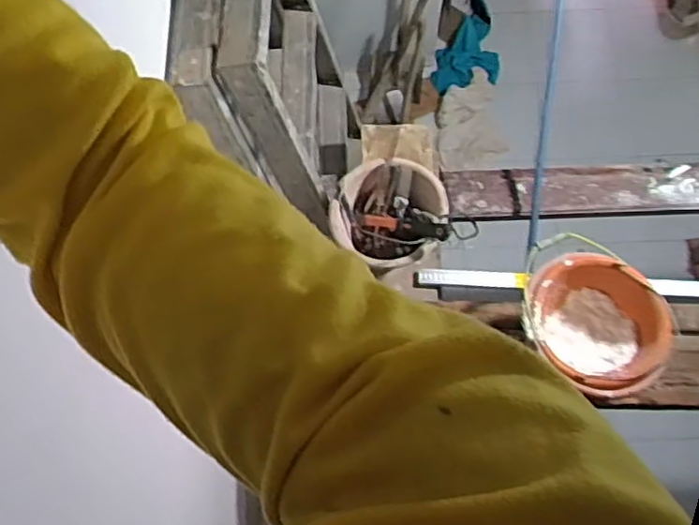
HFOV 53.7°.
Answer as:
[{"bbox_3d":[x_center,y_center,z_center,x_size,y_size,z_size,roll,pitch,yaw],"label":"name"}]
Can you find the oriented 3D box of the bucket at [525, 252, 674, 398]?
[{"bbox_3d":[0.467,0.122,1.344,0.239,0.223,0.273,-41,74,-13],"label":"bucket"}]

